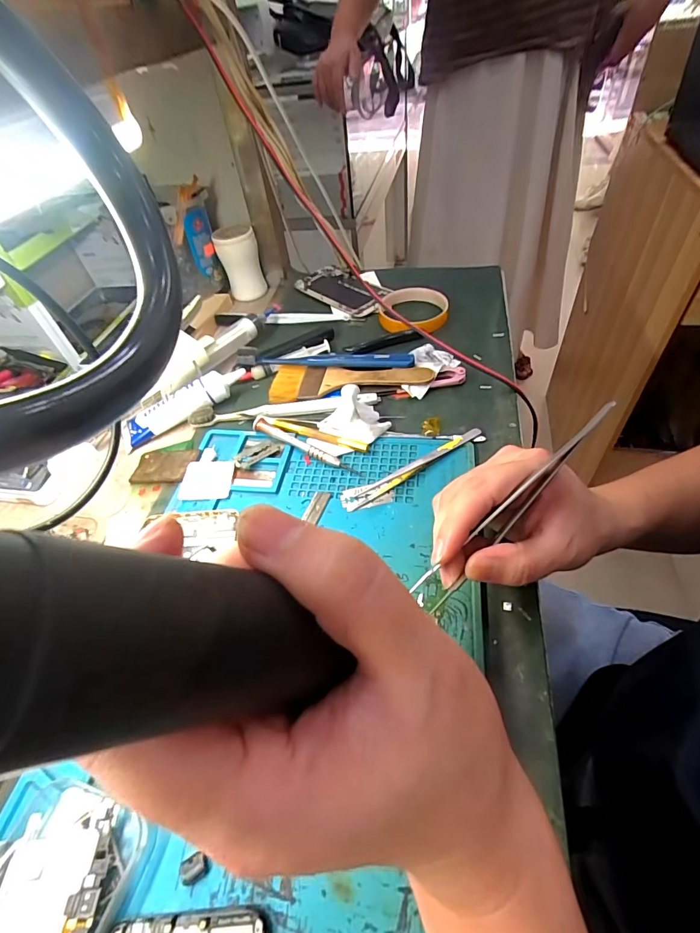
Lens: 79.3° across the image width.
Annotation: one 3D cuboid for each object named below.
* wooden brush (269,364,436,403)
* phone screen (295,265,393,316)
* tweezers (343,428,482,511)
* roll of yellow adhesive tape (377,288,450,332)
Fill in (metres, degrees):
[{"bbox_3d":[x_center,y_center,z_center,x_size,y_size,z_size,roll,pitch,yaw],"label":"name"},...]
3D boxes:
[{"bbox_3d":[-0.002,-0.087,0.430,0.164,0.012,0.052,3,49,9],"label":"wooden brush"},{"bbox_3d":[-0.010,-0.244,0.575,0.069,0.010,0.144,-36,55,-23],"label":"phone screen"},{"bbox_3d":[0.053,-0.003,0.352,0.133,0.009,0.019,-27,52,-16],"label":"tweezers"},{"bbox_3d":[0.076,-0.185,0.507,0.079,0.016,0.089,1,49,7],"label":"roll of yellow adhesive tape"}]

